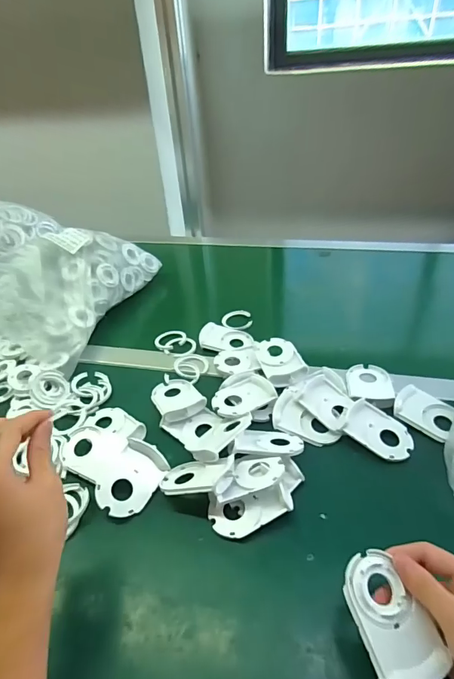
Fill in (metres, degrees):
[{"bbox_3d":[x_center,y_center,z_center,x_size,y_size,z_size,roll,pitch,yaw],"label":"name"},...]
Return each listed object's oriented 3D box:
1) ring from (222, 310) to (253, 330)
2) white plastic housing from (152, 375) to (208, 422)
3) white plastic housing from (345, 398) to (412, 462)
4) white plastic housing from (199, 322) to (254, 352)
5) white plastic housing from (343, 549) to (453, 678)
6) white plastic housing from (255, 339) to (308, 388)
[{"bbox_3d":[0.017,-0.033,0.694,0.052,0.007,0.052,-3,37,2],"label":"ring"},{"bbox_3d":[-0.071,0.074,0.547,0.059,0.025,0.097,-20,40,-19],"label":"white plastic housing"},{"bbox_3d":[0.179,0.107,0.473,0.073,0.022,0.057,23,45,32],"label":"white plastic housing"},{"bbox_3d":[0.001,-0.004,0.647,0.083,0.020,0.065,14,41,23],"label":"white plastic housing"},{"bbox_3d":[0.120,0.204,0.298,0.052,0.019,0.081,-14,38,-12],"label":"white plastic housing"},{"bbox_3d":[0.075,0.031,0.583,0.055,0.022,0.082,-12,38,-10],"label":"white plastic housing"}]

